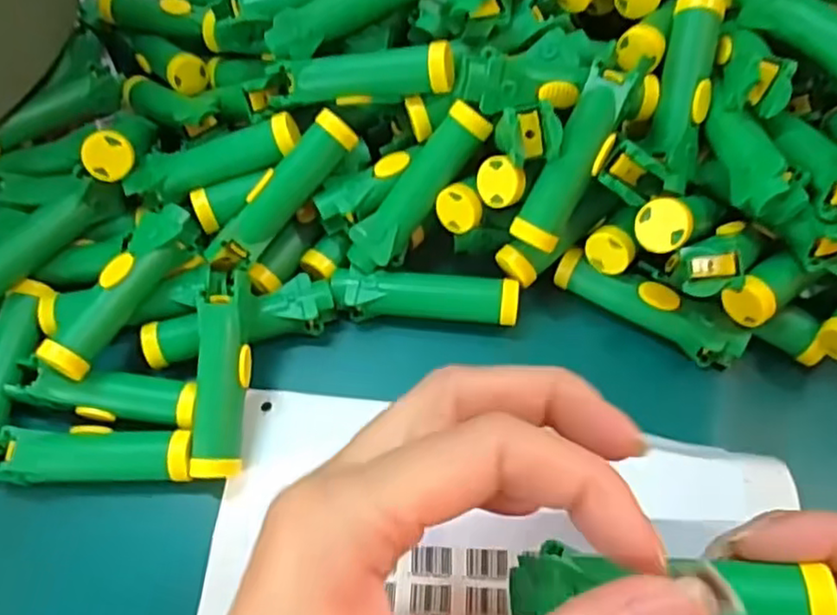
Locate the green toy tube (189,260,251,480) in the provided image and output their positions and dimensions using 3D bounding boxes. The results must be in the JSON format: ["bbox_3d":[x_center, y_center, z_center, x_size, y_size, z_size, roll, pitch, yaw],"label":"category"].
[{"bbox_3d":[-0.078,0.025,0.268,0.019,0.014,0.082,1,82,3],"label":"green toy tube"}]

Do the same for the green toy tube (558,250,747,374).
[{"bbox_3d":[0.096,0.000,0.283,0.080,0.018,0.015,29,66,17],"label":"green toy tube"}]

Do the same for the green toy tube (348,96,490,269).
[{"bbox_3d":[0.000,-0.049,0.286,0.018,0.017,0.080,44,105,23],"label":"green toy tube"}]

